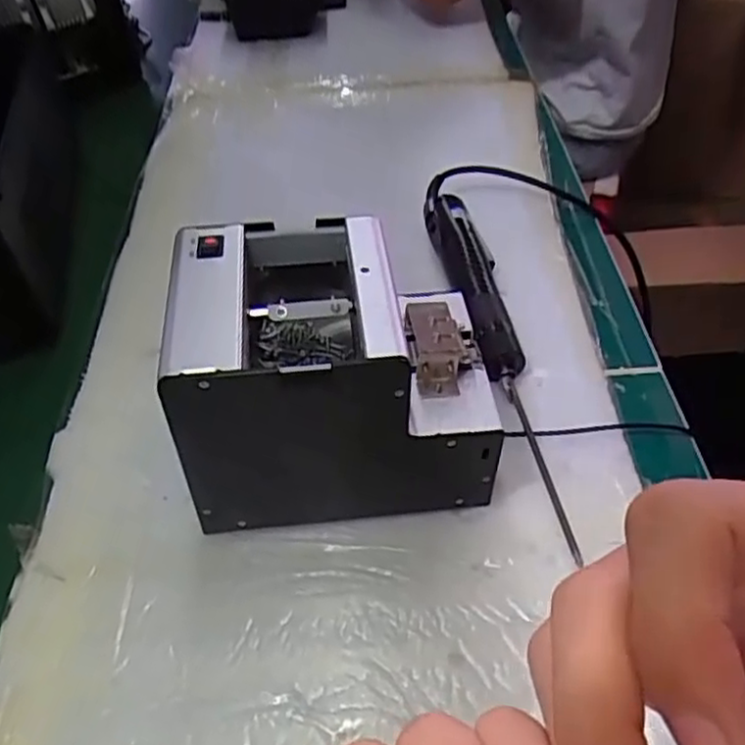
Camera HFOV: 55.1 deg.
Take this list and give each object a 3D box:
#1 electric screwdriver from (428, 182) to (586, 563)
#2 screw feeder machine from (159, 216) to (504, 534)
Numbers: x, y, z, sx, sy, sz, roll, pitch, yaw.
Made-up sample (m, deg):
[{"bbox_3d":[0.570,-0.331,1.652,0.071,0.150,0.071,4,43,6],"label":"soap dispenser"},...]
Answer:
[{"bbox_3d":[0.083,-0.034,0.535,0.042,0.045,0.357,-7,46,-2],"label":"electric screwdriver"},{"bbox_3d":[-0.021,0.001,0.437,0.173,0.147,0.121,-7,46,-2],"label":"screw feeder machine"}]

